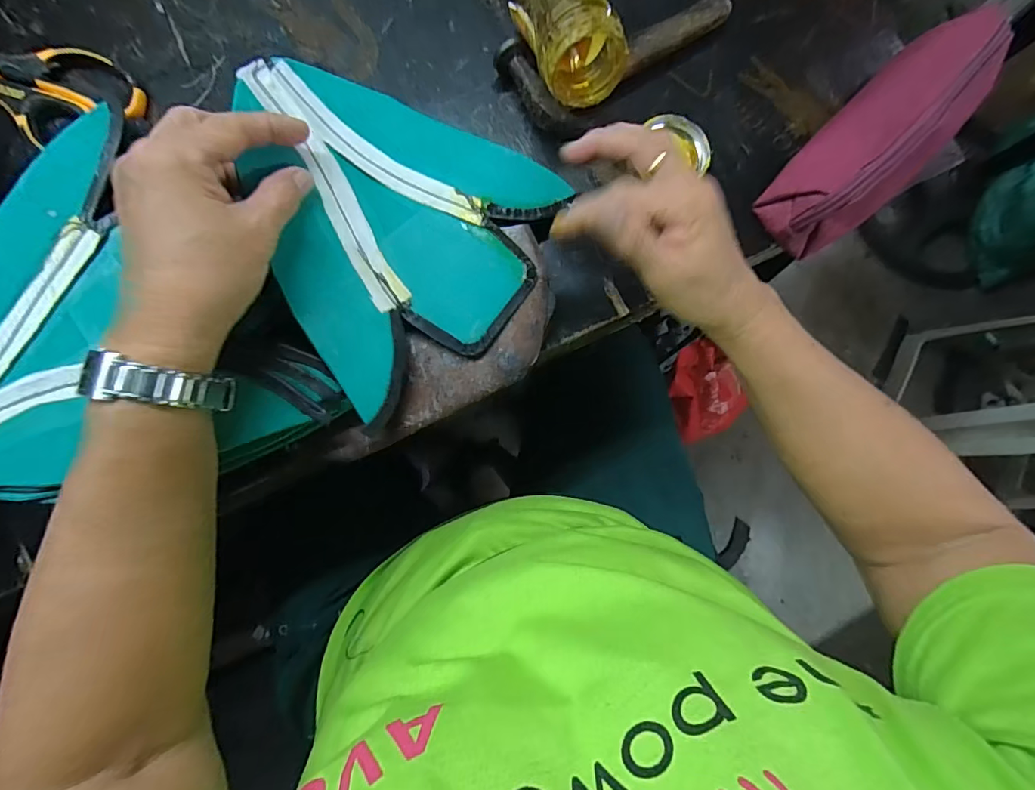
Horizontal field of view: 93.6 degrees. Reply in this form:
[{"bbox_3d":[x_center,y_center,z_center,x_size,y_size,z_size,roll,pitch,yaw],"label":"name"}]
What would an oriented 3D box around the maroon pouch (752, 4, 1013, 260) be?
[{"bbox_3d":[0.275,-0.195,0.350,0.072,0.062,0.212,45,94,1],"label":"maroon pouch"}]

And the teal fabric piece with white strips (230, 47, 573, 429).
[{"bbox_3d":[-0.063,-0.120,0.310,0.197,0.062,0.191,1,83,-6],"label":"teal fabric piece with white strips"}]

